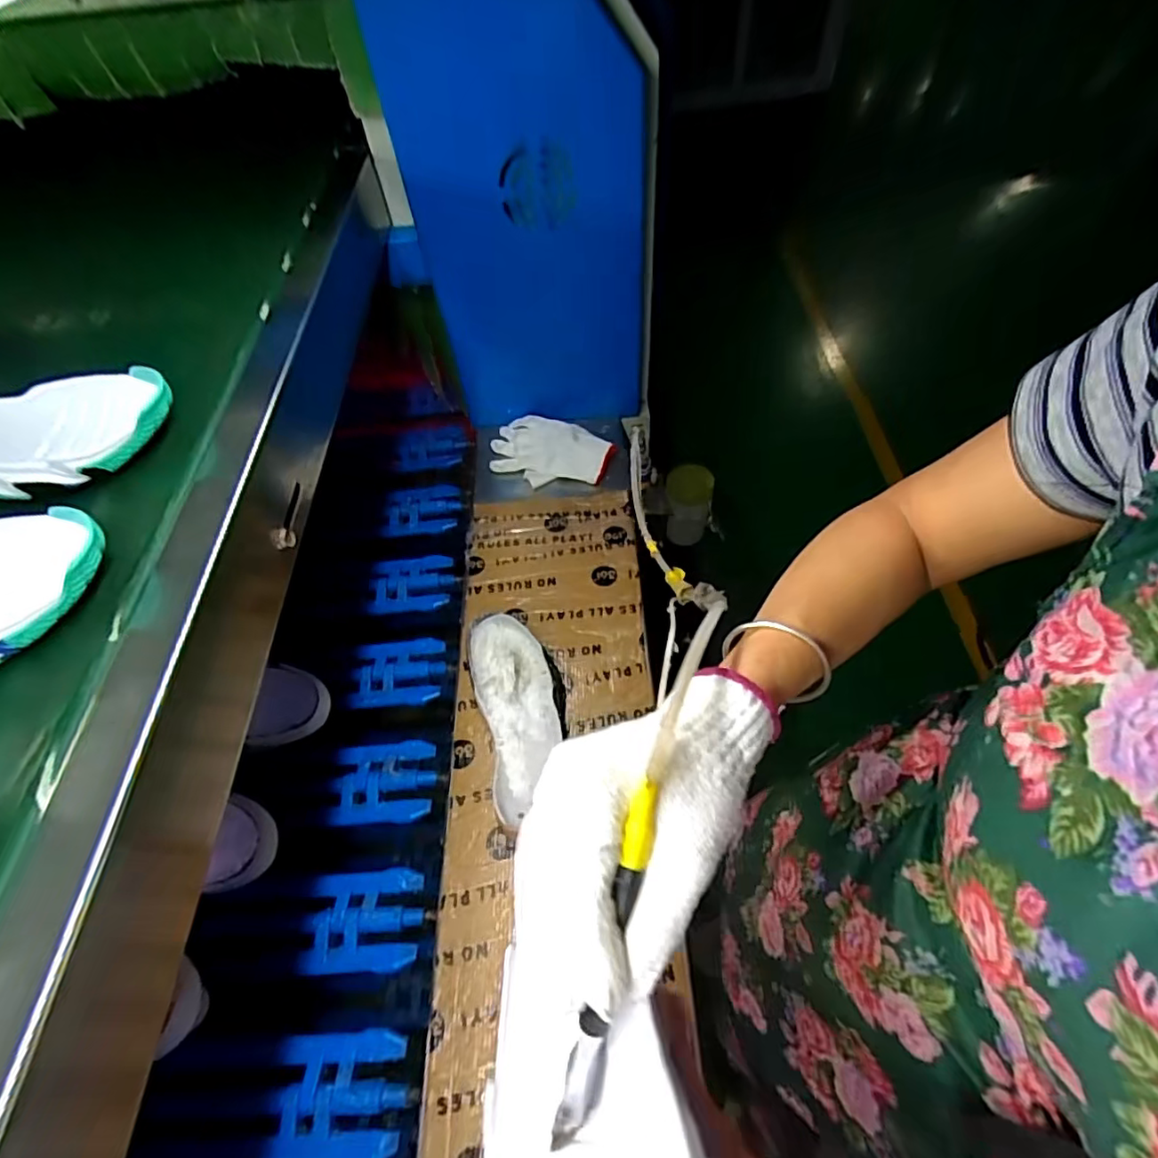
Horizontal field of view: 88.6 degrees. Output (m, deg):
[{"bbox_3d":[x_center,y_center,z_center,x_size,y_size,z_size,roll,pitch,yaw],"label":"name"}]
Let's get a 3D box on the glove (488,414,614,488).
[{"bbox_3d":[-0.048,-0.203,0.932,0.189,0.031,0.112,17,56,17],"label":"glove"}]

